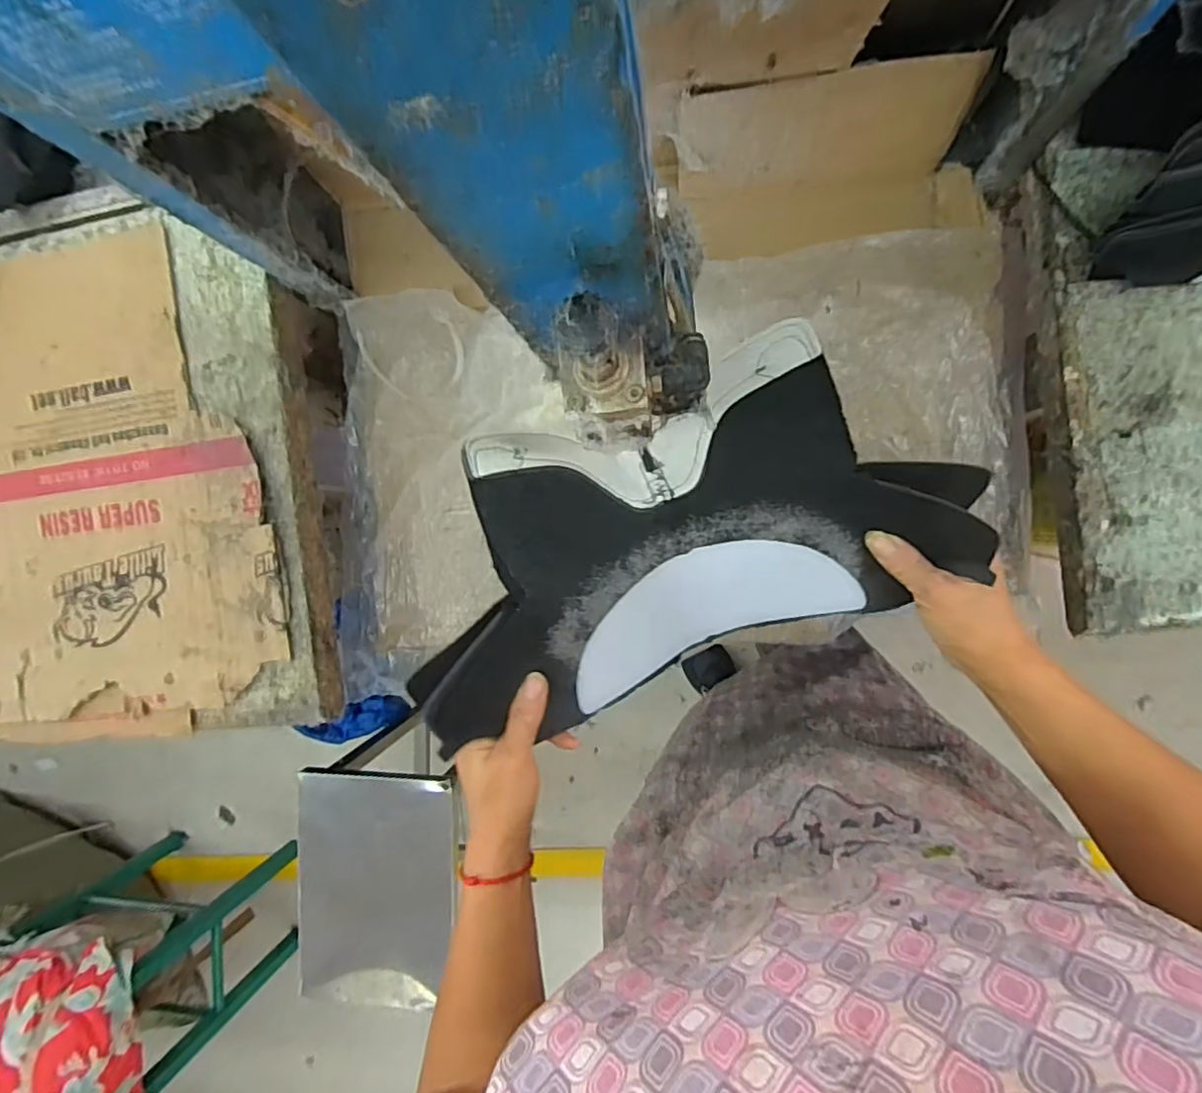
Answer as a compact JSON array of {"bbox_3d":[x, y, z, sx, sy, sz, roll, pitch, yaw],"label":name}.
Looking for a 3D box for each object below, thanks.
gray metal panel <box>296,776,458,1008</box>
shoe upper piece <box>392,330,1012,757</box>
[{"bbox_3d":[-0.323,0.487,0.872,0.221,0.035,0.319,0,86,0],"label":"gray metal panel"},{"bbox_3d":[0.034,-0.004,0.394,0.306,0.121,0.190,-19,93,9],"label":"shoe upper piece"}]

